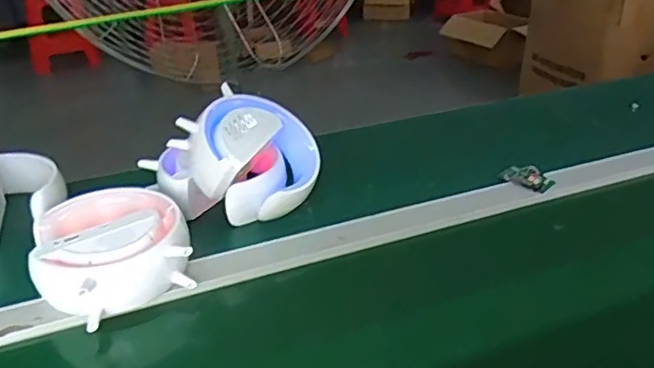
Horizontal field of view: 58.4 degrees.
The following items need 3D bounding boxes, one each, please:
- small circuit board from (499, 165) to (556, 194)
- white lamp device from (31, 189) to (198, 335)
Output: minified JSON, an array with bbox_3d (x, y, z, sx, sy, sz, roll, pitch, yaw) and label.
[{"bbox_3d":[0.268,-0.011,0.786,0.065,0.008,0.047,25,38,38],"label":"small circuit board"},{"bbox_3d":[-0.217,0.071,0.595,0.151,0.064,0.155,-10,31,-17],"label":"white lamp device"}]

